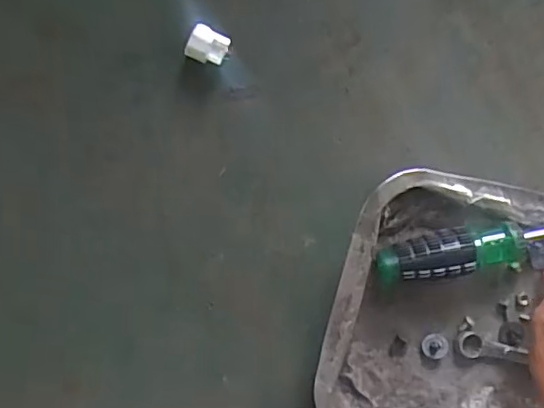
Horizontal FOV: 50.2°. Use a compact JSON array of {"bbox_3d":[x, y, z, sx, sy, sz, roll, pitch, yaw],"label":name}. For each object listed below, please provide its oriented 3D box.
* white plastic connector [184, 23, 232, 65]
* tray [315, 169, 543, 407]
[{"bbox_3d":[-0.046,-0.113,0.418,0.027,0.016,0.025,24,95,-4],"label":"white plastic connector"},{"bbox_3d":[0.196,0.099,0.439,0.299,0.040,0.207,12,96,-3],"label":"tray"}]

